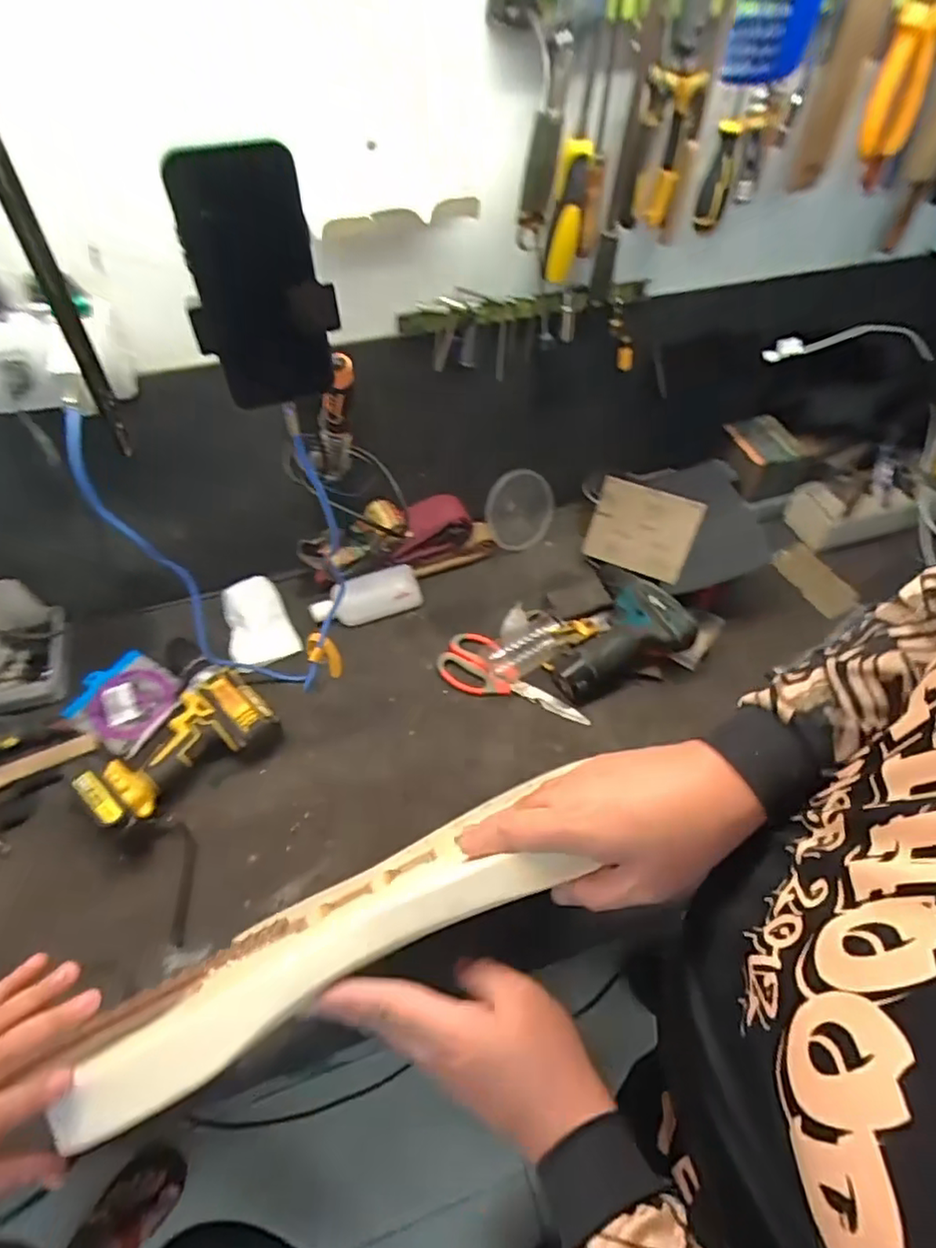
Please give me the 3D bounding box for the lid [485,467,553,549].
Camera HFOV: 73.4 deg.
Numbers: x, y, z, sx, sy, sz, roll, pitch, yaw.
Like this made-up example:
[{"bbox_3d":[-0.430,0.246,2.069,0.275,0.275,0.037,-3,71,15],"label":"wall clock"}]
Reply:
[{"bbox_3d":[0.082,-0.168,0.934,0.118,0.113,0.025,20,13,-38],"label":"lid"}]

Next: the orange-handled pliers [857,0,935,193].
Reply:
[{"bbox_3d":[0.419,-0.522,0.612,0.066,0.180,0.020,-23,56,-5],"label":"orange-handled pliers"}]

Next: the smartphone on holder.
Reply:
[{"bbox_3d":[-0.132,-0.213,0.397,0.085,0.143,0.022,-13,54,-10],"label":"smartphone on holder"}]

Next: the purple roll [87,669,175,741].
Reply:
[{"bbox_3d":[-0.420,0.096,0.778,0.092,0.011,0.096,0,53,0],"label":"purple roll"}]

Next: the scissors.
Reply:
[{"bbox_3d":[0.058,0.076,0.804,0.202,0.022,0.078,27,57,18],"label":"scissors"}]

